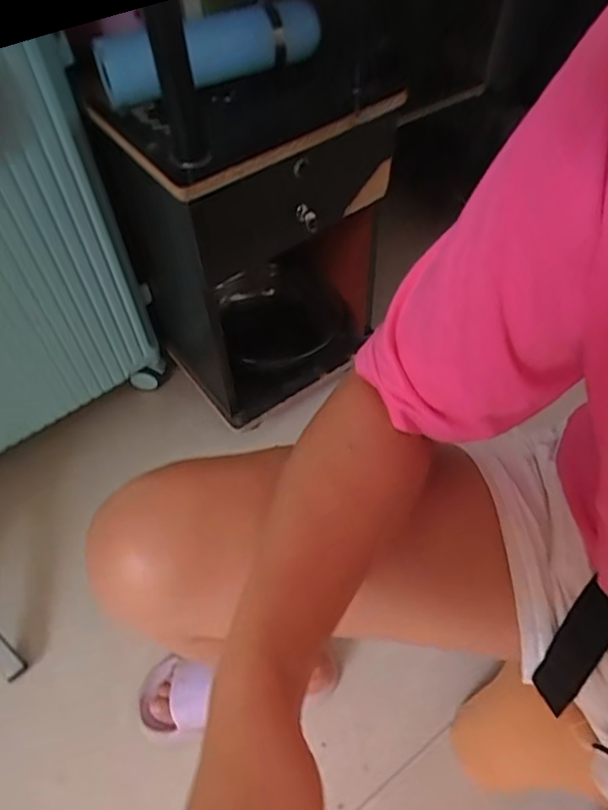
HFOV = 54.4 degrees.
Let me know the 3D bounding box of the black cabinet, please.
[{"bbox_3d":[-0.052,-0.231,0.818,0.329,0.433,0.235,-32,59,-18],"label":"black cabinet"}]

